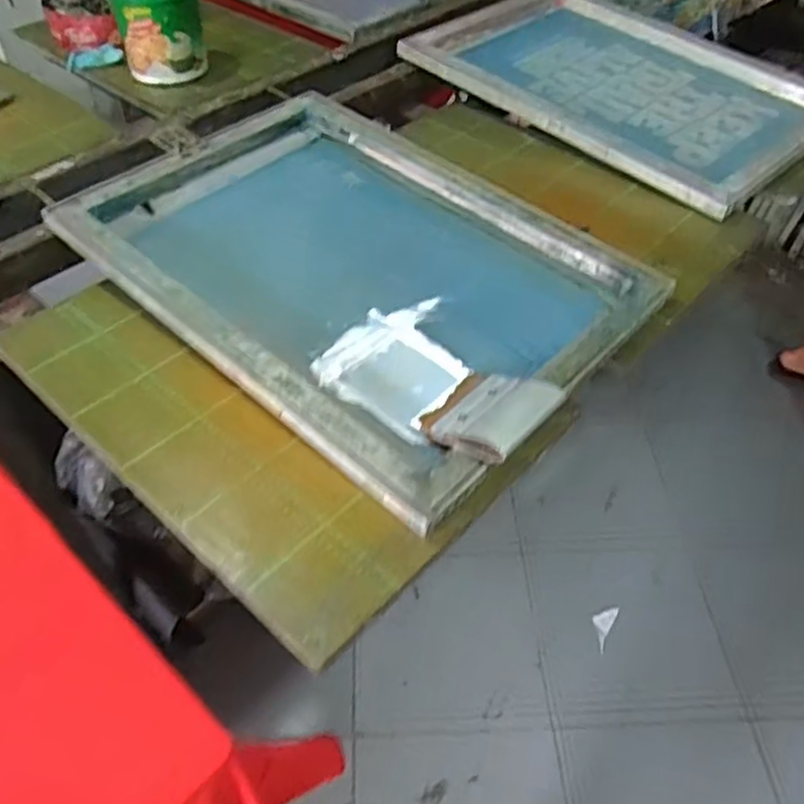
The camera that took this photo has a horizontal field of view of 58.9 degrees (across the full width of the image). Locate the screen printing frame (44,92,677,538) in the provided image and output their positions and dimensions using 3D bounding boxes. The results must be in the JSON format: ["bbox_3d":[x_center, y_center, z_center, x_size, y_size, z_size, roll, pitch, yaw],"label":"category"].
[{"bbox_3d":[-0.060,-0.189,0.925,0.666,0.061,0.484,34,56,28],"label":"screen printing frame"}]

